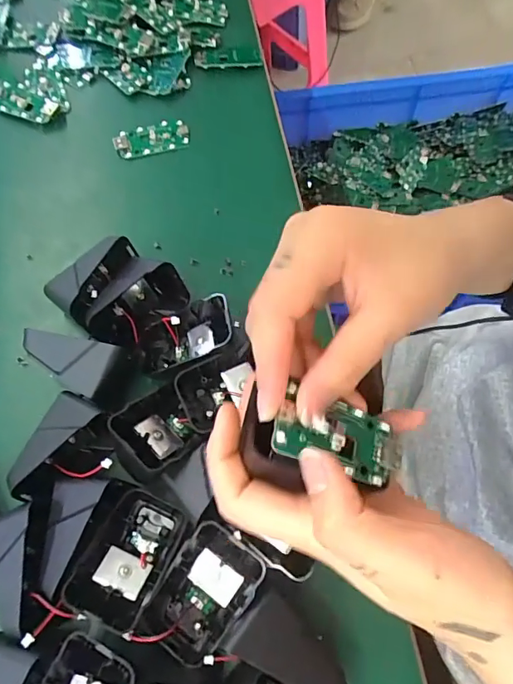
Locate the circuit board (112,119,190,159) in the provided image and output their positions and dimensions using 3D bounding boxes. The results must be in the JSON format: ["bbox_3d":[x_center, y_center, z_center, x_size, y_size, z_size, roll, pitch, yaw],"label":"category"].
[{"bbox_3d":[-0.092,-0.179,0.411,0.064,0.005,0.033,-19,68,-5],"label":"circuit board"}]

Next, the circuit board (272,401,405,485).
[{"bbox_3d":[0.036,0.042,0.202,0.064,0.004,0.030,17,66,-24],"label":"circuit board"}]

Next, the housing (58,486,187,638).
[{"bbox_3d":[-0.072,0.120,0.267,0.046,0.031,0.066,21,71,11],"label":"housing"}]

